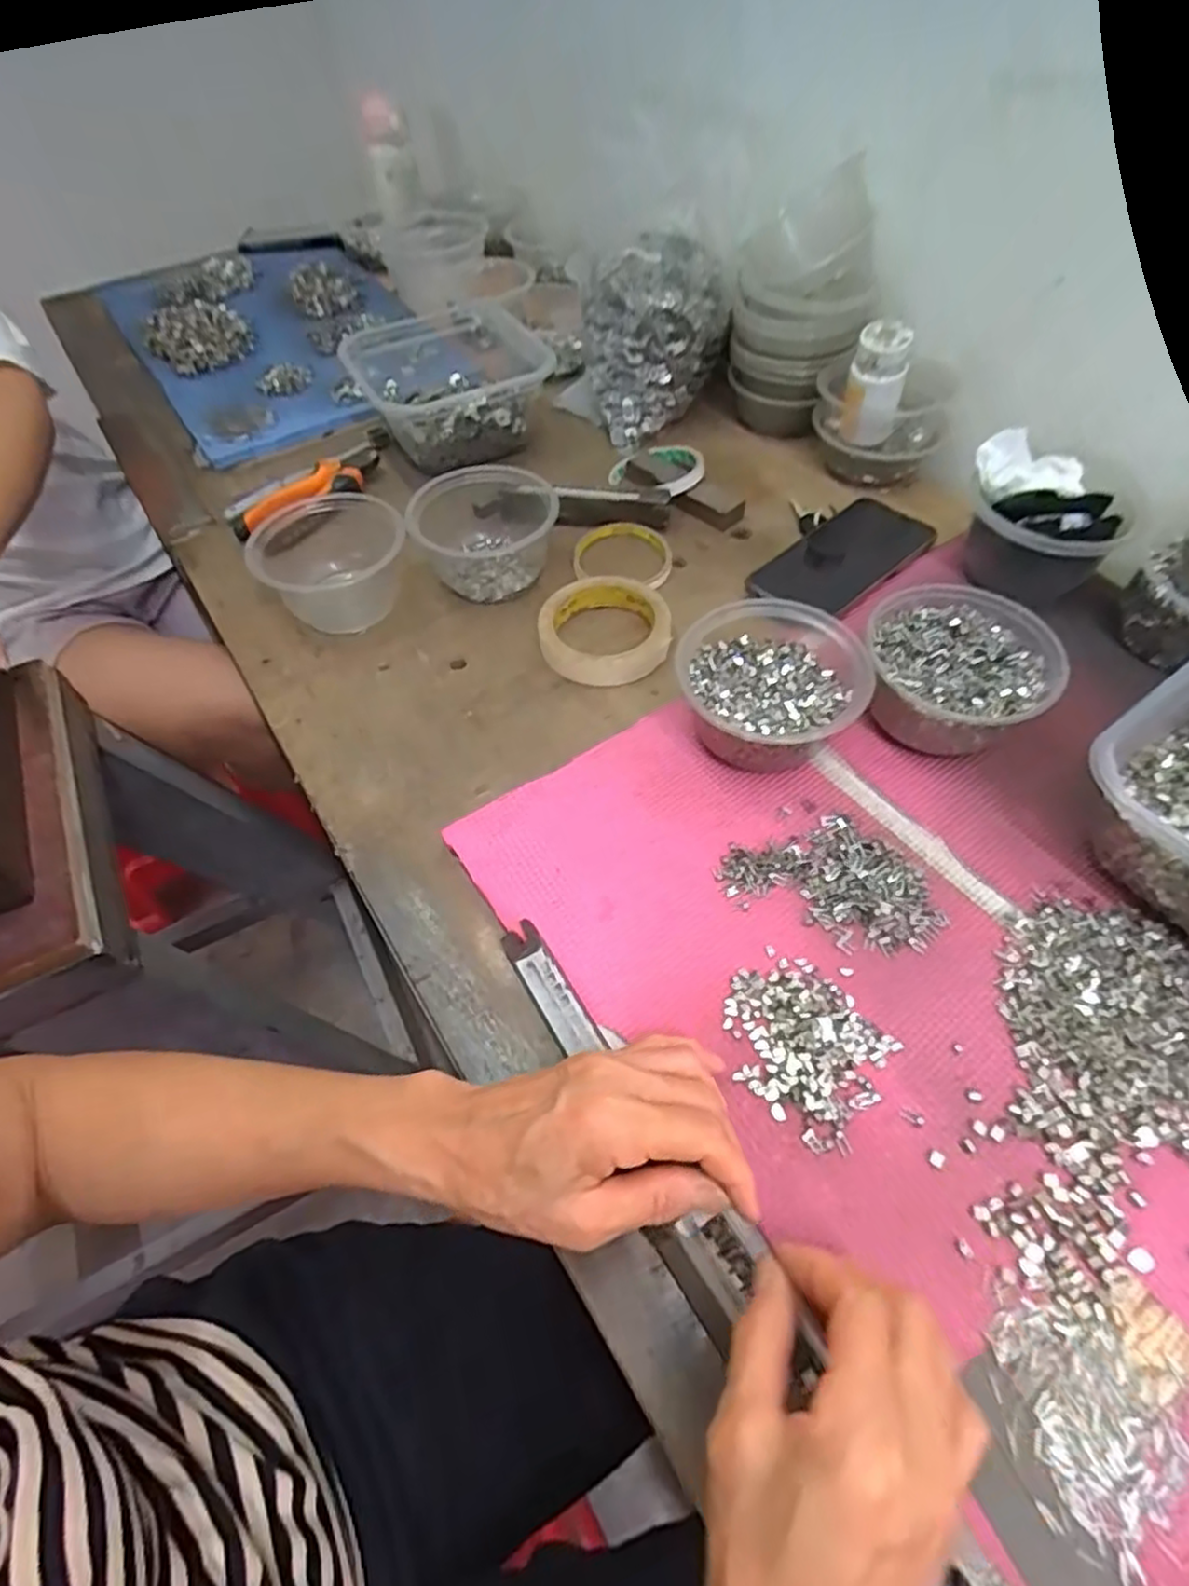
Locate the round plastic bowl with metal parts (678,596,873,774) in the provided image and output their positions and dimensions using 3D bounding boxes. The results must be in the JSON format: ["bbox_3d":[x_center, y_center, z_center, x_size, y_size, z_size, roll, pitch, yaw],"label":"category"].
[{"bbox_3d":[0.112,-0.065,0.451,0.109,0.060,0.111,-2,56,2],"label":"round plastic bowl with metal parts"}]

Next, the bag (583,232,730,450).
[{"bbox_3d":[0.060,-0.435,0.673,0.125,0.122,0.102,-14,56,-6],"label":"bag"}]

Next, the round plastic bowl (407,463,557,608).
[{"bbox_3d":[-0.087,-0.218,0.573,0.109,0.059,0.109,-2,56,2],"label":"round plastic bowl"}]

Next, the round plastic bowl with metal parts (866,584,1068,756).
[{"bbox_3d":[0.231,-0.076,0.456,0.109,0.056,0.113,-2,56,2],"label":"round plastic bowl with metal parts"}]

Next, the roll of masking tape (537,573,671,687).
[{"bbox_3d":[0.007,-0.131,0.535,0.095,0.020,0.107,-3,56,1],"label":"roll of masking tape"}]

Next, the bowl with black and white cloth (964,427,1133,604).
[{"bbox_3d":[0.327,-0.203,0.522,0.101,0.075,0.085,20,59,16],"label":"bowl with black and white cloth"}]

